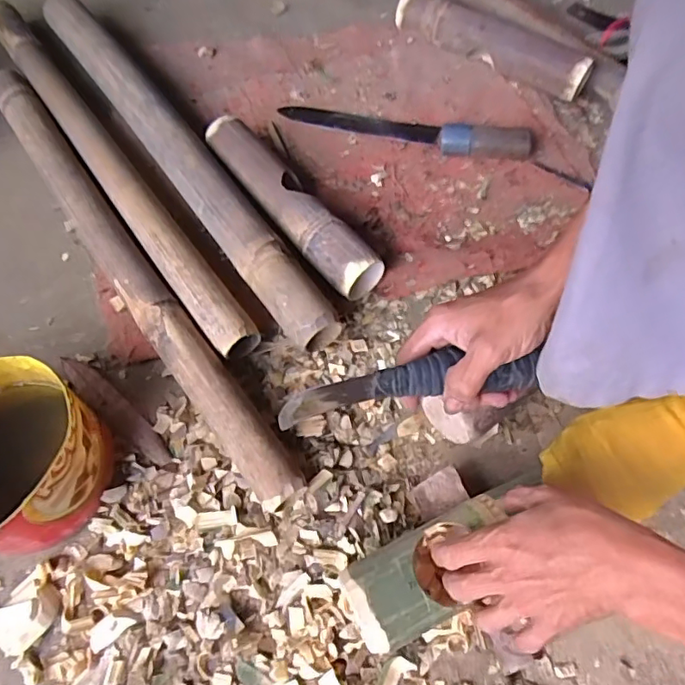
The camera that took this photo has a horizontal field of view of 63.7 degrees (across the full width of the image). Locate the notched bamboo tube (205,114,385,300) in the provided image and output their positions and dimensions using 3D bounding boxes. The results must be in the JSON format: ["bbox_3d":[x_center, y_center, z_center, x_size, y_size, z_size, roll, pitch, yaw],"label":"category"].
[{"bbox_3d":[-0.062,-0.156,0.627,0.058,0.060,0.274,-37,70,-16],"label":"notched bamboo tube"}]

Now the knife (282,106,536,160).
[{"bbox_3d":[0.076,-0.280,0.704,0.328,0.037,0.055,12,65,5],"label":"knife"}]

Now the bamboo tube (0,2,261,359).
[{"bbox_3d":[-0.286,-0.229,0.663,0.054,0.056,0.649,-34,69,-15],"label":"bamboo tube"}]

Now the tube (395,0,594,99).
[{"bbox_3d":[0.204,-0.413,0.765,0.279,0.063,0.052,34,69,14],"label":"tube"}]

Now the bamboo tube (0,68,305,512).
[{"bbox_3d":[-0.242,-0.096,0.603,0.052,0.051,0.653,-33,69,-15],"label":"bamboo tube"}]

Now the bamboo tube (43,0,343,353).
[{"bbox_3d":[-0.210,-0.243,0.667,0.061,0.065,0.658,-33,69,-15],"label":"bamboo tube"}]

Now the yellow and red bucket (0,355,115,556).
[{"bbox_3d":[-0.294,0.105,0.481,0.149,0.095,0.153,0,65,0],"label":"yellow and red bucket"}]

